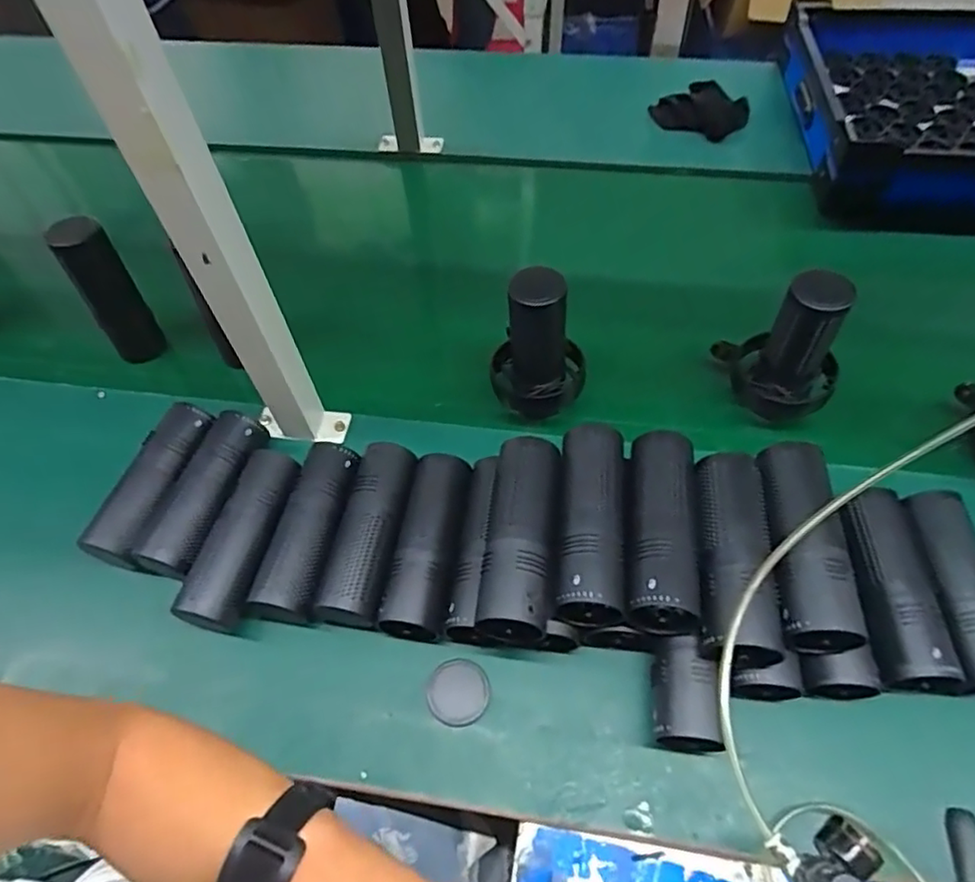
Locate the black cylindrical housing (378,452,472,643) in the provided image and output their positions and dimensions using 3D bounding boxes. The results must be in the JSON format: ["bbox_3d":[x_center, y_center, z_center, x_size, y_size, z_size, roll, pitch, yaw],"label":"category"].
[{"bbox_3d":[-0.049,0.093,0.545,0.056,0.046,0.157,7,58,7],"label":"black cylindrical housing"}]

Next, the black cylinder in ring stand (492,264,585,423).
[{"bbox_3d":[0.052,-0.098,0.609,0.092,0.146,0.075,-1,57,2],"label":"black cylinder in ring stand"}]

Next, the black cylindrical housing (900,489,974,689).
[{"bbox_3d":[0.389,0.124,0.508,0.049,0.046,0.161,1,57,3],"label":"black cylindrical housing"}]

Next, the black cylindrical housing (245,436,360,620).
[{"bbox_3d":[-0.166,0.083,0.570,0.062,0.056,0.162,3,57,4],"label":"black cylindrical housing"}]

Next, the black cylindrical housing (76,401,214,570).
[{"bbox_3d":[-0.326,0.041,0.601,0.056,0.045,0.165,12,59,10],"label":"black cylindrical housing"}]

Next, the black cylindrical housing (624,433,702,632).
[{"bbox_3d":[0.140,0.068,0.496,0.055,0.048,0.160,5,58,6],"label":"black cylindrical housing"}]

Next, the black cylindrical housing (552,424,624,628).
[{"bbox_3d":[0.084,0.060,0.503,0.054,0.045,0.166,4,58,5],"label":"black cylindrical housing"}]

